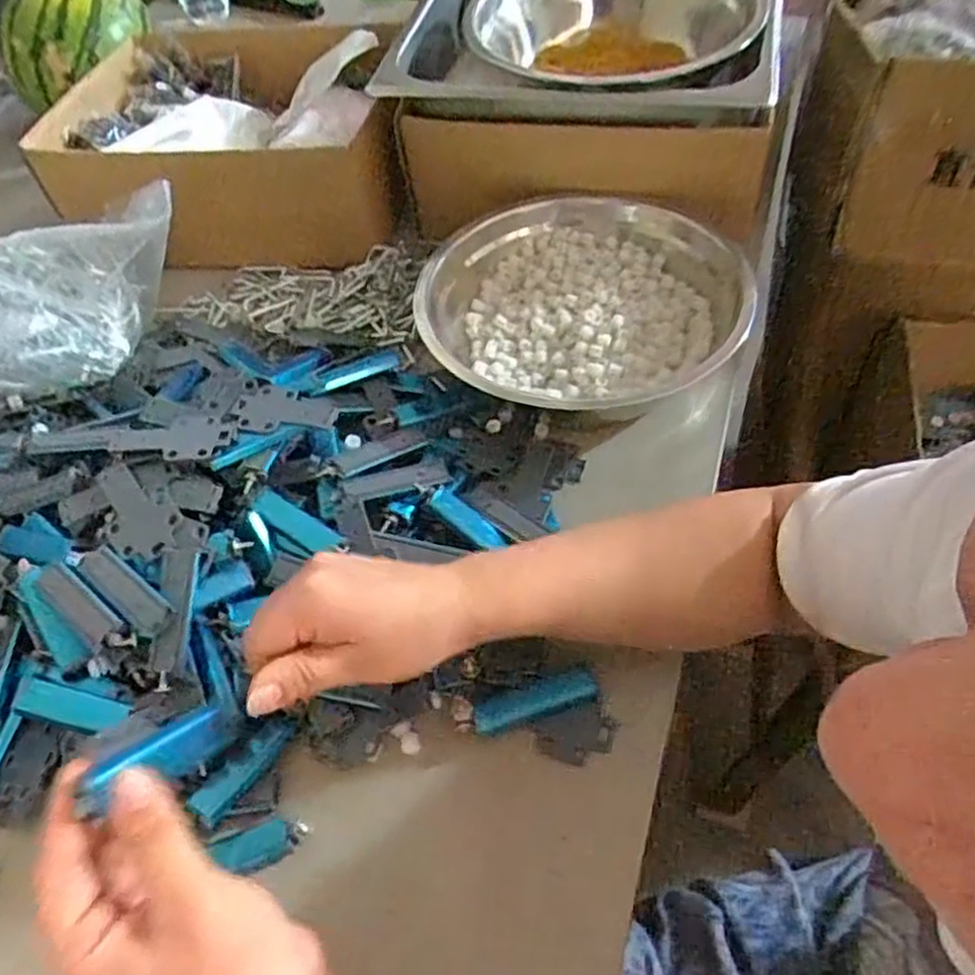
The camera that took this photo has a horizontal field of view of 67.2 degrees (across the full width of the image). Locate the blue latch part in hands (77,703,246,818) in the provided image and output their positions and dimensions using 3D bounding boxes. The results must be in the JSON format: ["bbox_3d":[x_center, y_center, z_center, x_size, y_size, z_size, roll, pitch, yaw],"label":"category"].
[{"bbox_3d":[-0.137,0.114,0.318,0.014,0.024,0.076,33,19,23],"label":"blue latch part in hands"}]

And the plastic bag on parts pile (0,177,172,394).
[{"bbox_3d":[-0.383,-0.159,0.630,0.156,0.095,0.239,30,61,21],"label":"plastic bag on parts pile"}]

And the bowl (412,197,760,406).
[{"bbox_3d":[0.078,-0.144,0.596,0.268,0.061,0.226,-19,56,-11],"label":"bowl"}]

